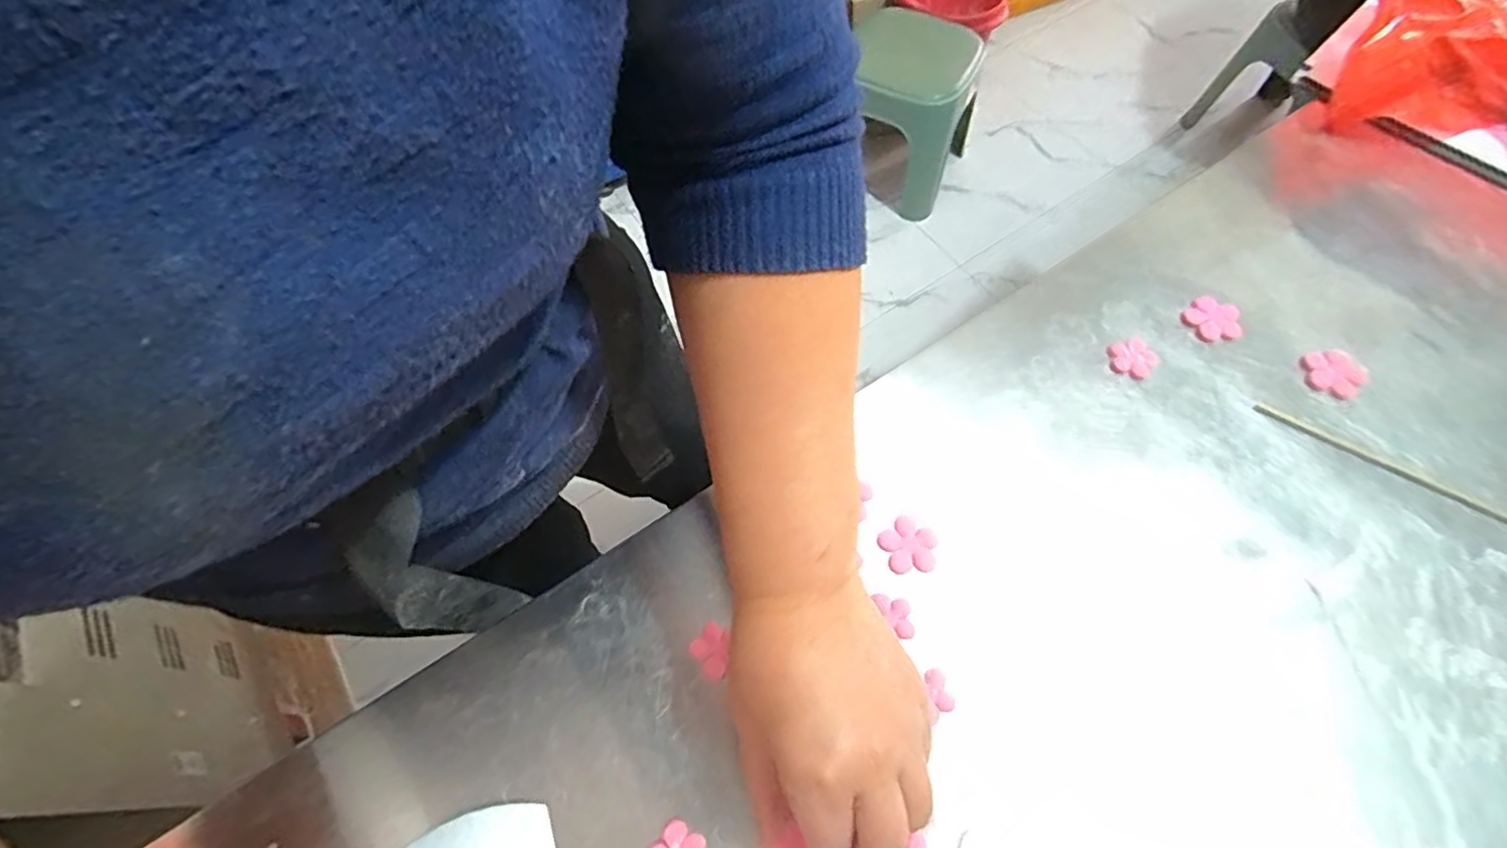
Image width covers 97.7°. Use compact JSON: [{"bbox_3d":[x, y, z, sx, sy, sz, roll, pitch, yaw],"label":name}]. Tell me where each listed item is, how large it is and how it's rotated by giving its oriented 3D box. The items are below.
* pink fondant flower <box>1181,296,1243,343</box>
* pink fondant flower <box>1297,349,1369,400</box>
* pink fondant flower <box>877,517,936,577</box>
[{"bbox_3d":[0.300,-0.069,0.432,0.032,0.009,0.031,0,63,1],"label":"pink fondant flower"},{"bbox_3d":[0.365,-0.032,0.413,0.036,0.004,0.032,3,63,3],"label":"pink fondant flower"},{"bbox_3d":[0.086,0.069,0.366,0.029,0.004,0.031,-42,69,-2],"label":"pink fondant flower"}]

